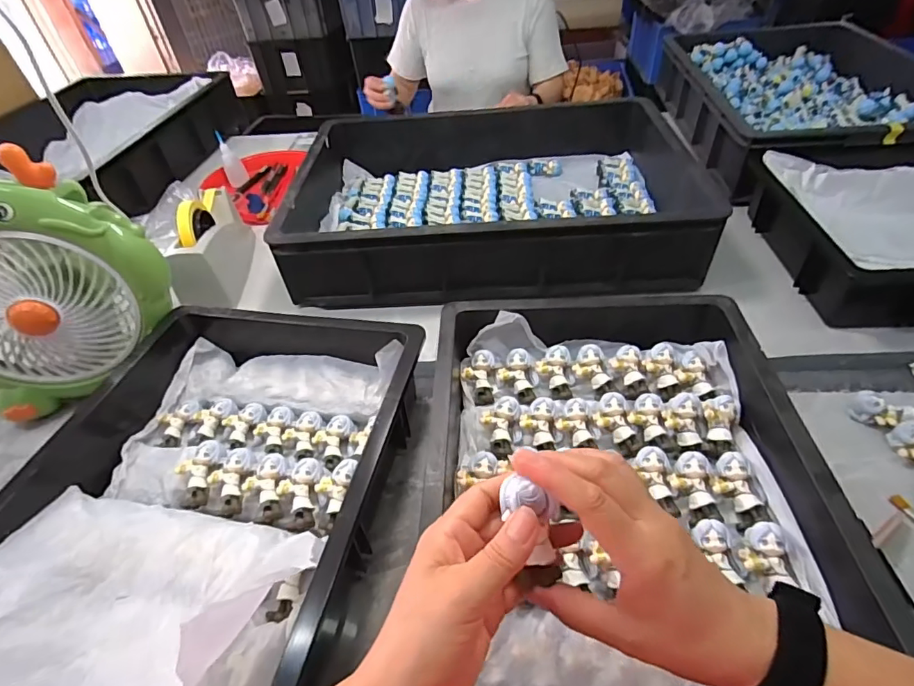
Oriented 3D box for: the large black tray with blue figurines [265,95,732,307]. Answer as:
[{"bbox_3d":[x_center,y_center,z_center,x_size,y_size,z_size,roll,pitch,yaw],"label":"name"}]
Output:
[{"bbox_3d":[0.049,-0.244,0.785,0.587,0.119,0.410,-3,45,3],"label":"large black tray with blue figurines"}]

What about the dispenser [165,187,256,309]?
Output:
[{"bbox_3d":[-0.383,-0.158,0.743,0.075,0.120,0.206,-10,45,-4],"label":"dispenser"}]

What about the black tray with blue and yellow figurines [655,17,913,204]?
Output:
[{"bbox_3d":[0.651,-0.457,0.916,0.380,0.128,0.558,-1,45,5],"label":"black tray with blue and yellow figurines"}]

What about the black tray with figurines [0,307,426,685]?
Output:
[{"bbox_3d":[-0.242,0.136,0.430,0.343,0.092,0.461,5,46,11],"label":"black tray with figurines"}]

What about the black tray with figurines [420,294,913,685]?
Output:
[{"bbox_3d":[0.133,0.131,0.399,0.314,0.071,0.457,-2,45,4],"label":"black tray with figurines"}]

